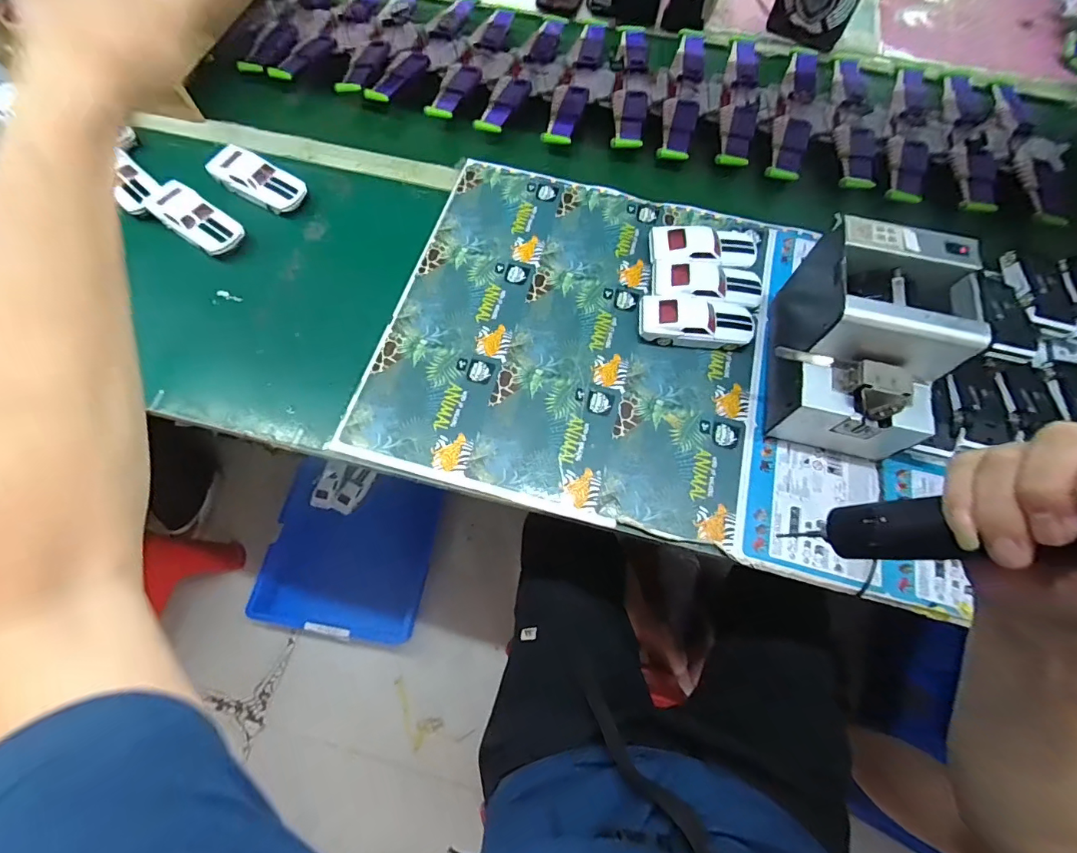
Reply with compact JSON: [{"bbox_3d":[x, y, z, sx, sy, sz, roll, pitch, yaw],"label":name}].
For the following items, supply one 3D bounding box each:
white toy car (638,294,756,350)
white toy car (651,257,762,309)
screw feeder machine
[{"bbox_3d":[0.184,-0.121,0.544,0.130,0.034,0.053,5,66,1],"label":"white toy car"},{"bbox_3d":[0.203,-0.168,0.563,0.129,0.035,0.059,4,66,0],"label":"white toy car"},{"bbox_3d":[0.322,-0.083,0.470,0.134,0.153,0.183,13,67,4],"label":"screw feeder machine"}]

